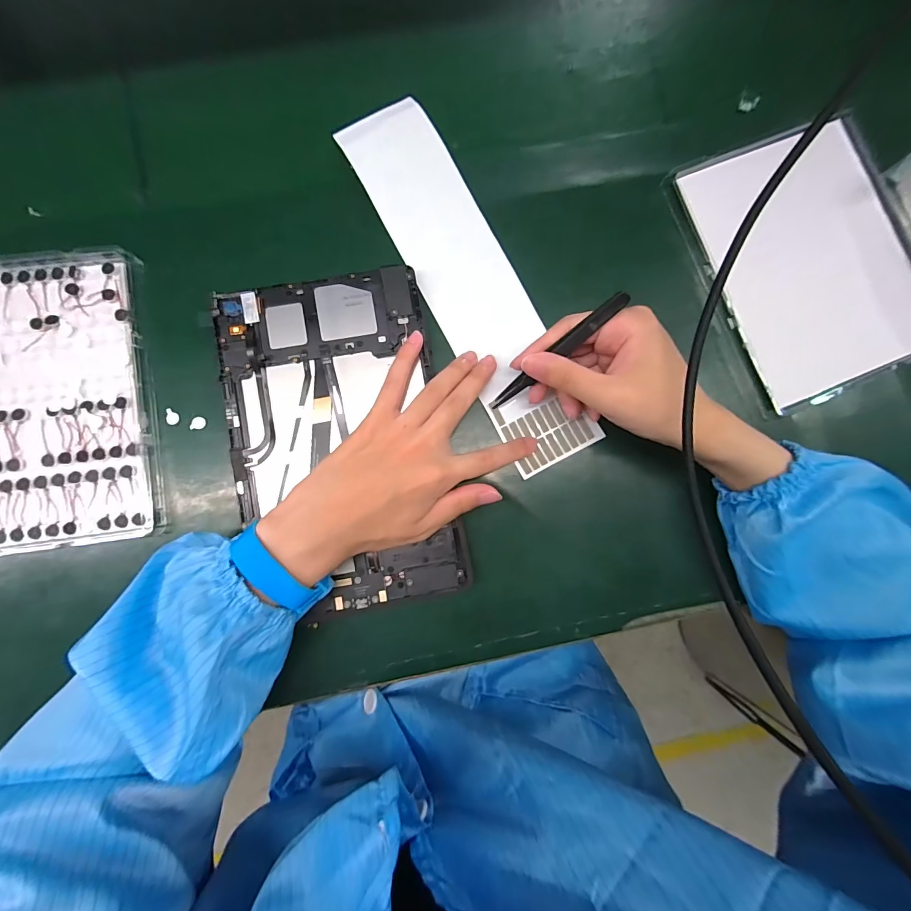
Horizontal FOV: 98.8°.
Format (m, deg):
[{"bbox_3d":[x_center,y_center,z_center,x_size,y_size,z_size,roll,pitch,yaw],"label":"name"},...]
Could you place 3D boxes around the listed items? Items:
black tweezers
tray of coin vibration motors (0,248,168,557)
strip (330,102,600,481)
[{"bbox_3d":[0.066,-0.067,0.265,0.010,0.013,0.111,51,129,-1],"label":"black tweezers"},{"bbox_3d":[-0.310,-0.039,0.278,0.170,0.009,0.211,-7,87,-2],"label":"tray of coin vibration motors"},{"bbox_3d":[0.009,-0.136,0.307,0.073,0.008,0.312,-28,88,-3],"label":"strip"}]

